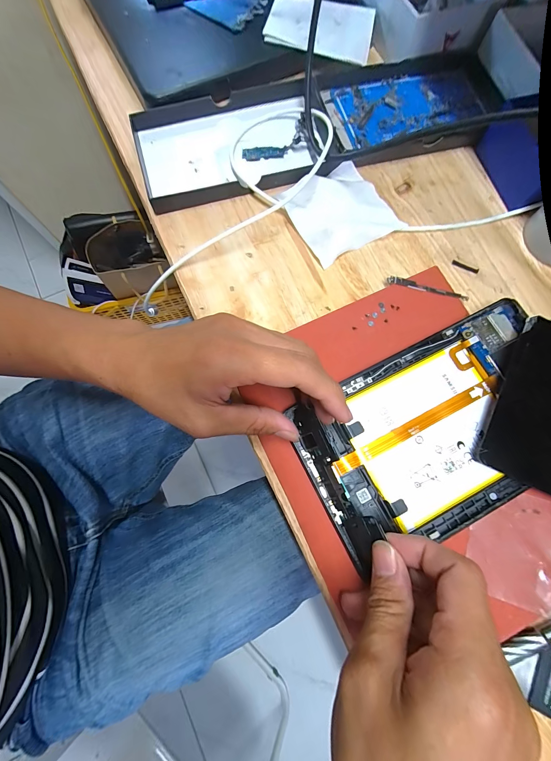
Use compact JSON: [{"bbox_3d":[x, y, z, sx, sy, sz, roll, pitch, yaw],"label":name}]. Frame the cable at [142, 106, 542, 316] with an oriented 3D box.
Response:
[{"bbox_3d":[0.033,-0.186,0.258,0.347,0.026,0.167,-16,77,-5],"label":"cable"}]

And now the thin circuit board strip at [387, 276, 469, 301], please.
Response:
[{"bbox_3d":[0.126,-0.077,0.240,0.066,0.004,0.007,15,77,2],"label":"thin circuit board strip"}]

